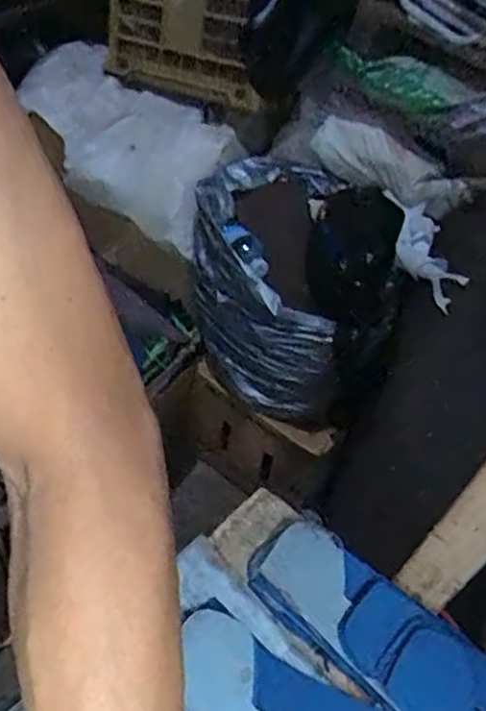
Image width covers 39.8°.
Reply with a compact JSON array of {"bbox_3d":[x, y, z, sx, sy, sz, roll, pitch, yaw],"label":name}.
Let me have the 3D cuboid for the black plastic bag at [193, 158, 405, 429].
[{"bbox_3d":[0.099,-0.145,1.403,0.396,0.377,0.436,8,41,2],"label":"black plastic bag"}]

